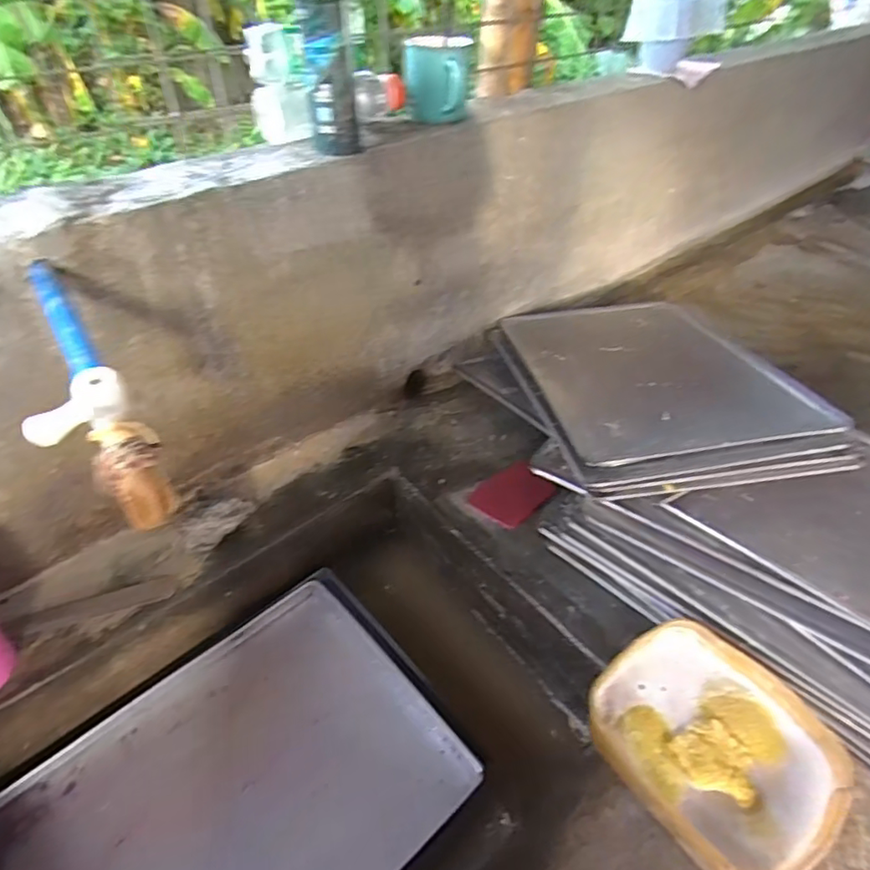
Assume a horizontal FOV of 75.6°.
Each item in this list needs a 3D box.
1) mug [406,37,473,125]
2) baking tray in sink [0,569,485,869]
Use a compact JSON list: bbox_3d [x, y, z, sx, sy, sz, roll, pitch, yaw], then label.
[{"bbox_3d":[0.001,-0.457,0.724,0.085,0.081,0.098,10,45,7],"label":"mug"},{"bbox_3d":[-0.219,0.393,0.618,0.466,0.046,0.355,-32,55,-30],"label":"baking tray in sink"}]

